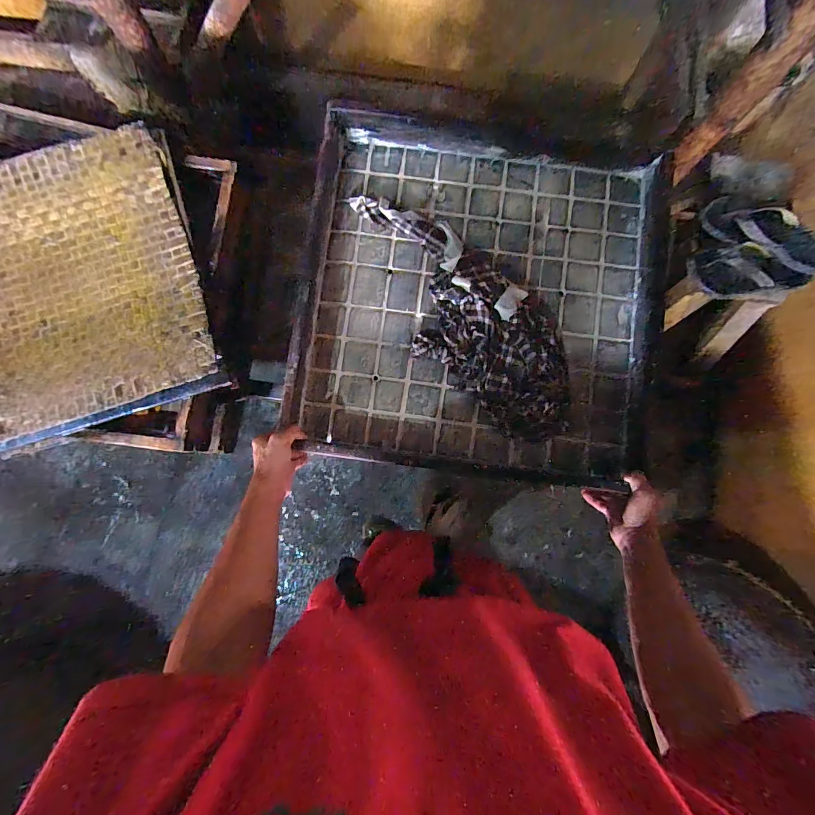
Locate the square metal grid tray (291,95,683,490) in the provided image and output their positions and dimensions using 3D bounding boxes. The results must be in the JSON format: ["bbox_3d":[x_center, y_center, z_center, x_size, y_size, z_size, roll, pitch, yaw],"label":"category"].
[{"bbox_3d":[0.123,-0.186,0.634,0.568,0.053,0.574,7,84,-1],"label":"square metal grid tray"}]

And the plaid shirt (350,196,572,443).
[{"bbox_3d":[0.087,-0.157,0.624,0.472,0.039,0.193,42,85,3],"label":"plaid shirt"}]

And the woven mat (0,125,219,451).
[{"bbox_3d":[-0.625,-0.212,0.686,0.480,0.038,0.490,-18,85,-3],"label":"woven mat"}]

